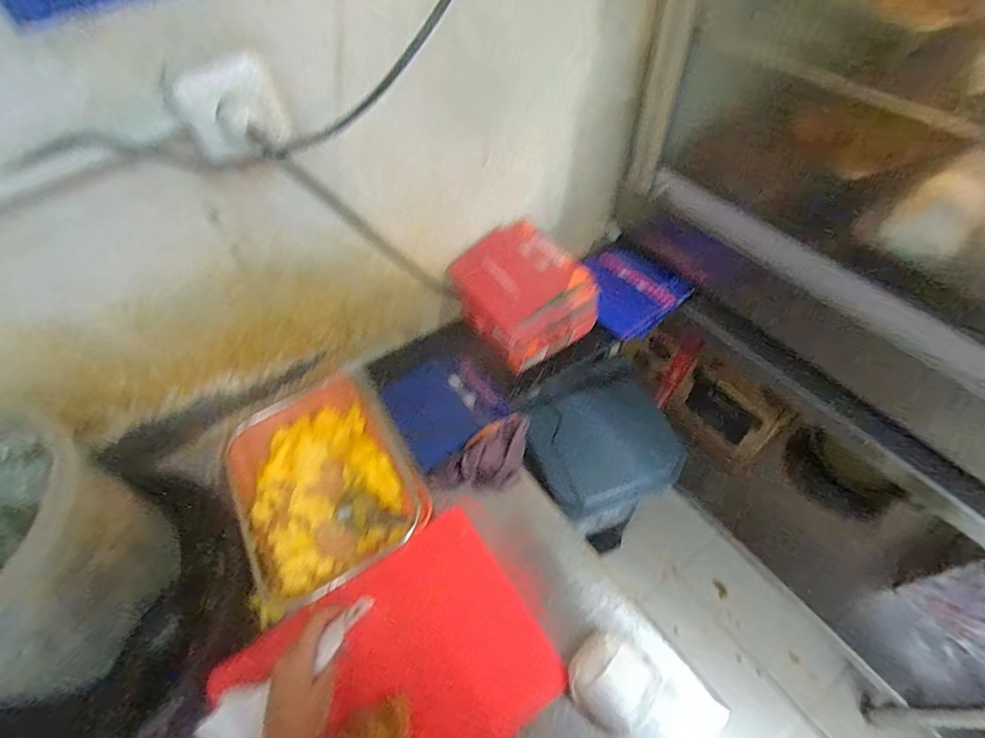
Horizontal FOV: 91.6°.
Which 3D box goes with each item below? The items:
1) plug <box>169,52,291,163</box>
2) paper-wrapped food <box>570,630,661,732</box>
[{"bbox_3d":[-0.235,-0.232,0.433,0.084,0.065,0.063,-24,55,-12],"label":"plug"},{"bbox_3d":[0.126,0.336,0.514,0.081,0.060,0.077,27,60,22],"label":"paper-wrapped food"}]

